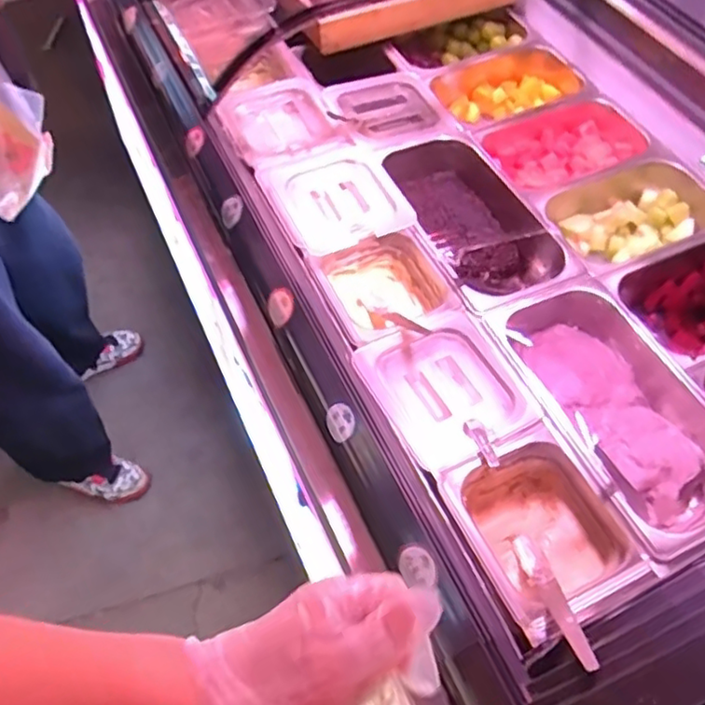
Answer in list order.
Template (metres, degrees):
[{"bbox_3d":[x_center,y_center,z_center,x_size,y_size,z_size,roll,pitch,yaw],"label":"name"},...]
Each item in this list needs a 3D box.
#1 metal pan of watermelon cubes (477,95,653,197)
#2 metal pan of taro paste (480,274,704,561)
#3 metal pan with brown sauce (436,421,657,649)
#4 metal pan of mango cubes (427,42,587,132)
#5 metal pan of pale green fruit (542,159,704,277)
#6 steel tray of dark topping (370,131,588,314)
[{"bbox_3d":[0.330,-0.313,1.000,0.247,0.079,0.155,-25,60,-17],"label":"metal pan of watermelon cubes"},{"bbox_3d":[0.302,0.069,0.738,0.180,0.084,0.324,-21,59,-15],"label":"metal pan of taro paste"},{"bbox_3d":[0.186,0.190,0.659,0.146,0.080,0.183,-22,59,-15],"label":"metal pan with brown sauce"},{"bbox_3d":[0.255,-0.438,1.086,0.256,0.080,0.167,-20,59,-14],"label":"metal pan of mango cubes"},{"bbox_3d":[0.387,-0.180,0.917,0.253,0.088,0.167,-27,61,-18],"label":"metal pan of pale green fruit"},{"bbox_3d":[0.160,-0.178,0.908,0.173,0.083,0.331,-20,59,-14],"label":"steel tray of dark topping"}]

